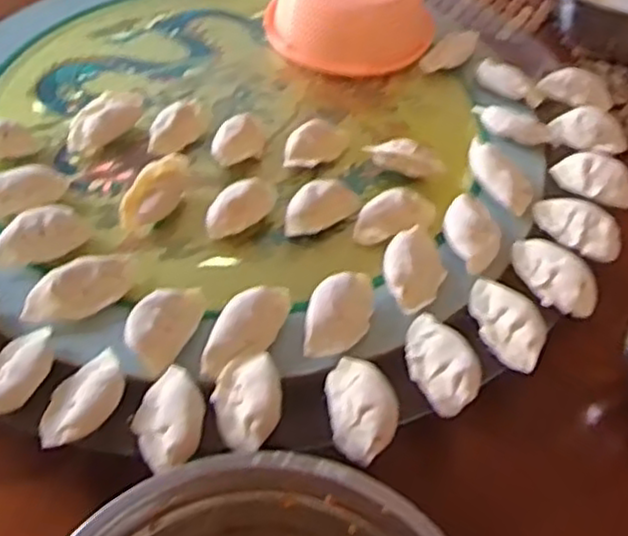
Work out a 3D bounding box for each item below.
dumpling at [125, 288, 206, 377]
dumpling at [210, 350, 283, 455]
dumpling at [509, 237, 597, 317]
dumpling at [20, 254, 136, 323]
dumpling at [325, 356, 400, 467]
[{"bbox_3d":[-0.102,0.036,0.484,0.037,0.017,0.066,22,52,15],"label":"dumpling"},{"bbox_3d":[-0.041,0.081,0.449,0.043,0.018,0.063,-8,50,-10],"label":"dumpling"},{"bbox_3d":[0.180,0.004,0.531,0.037,0.023,0.071,-15,52,-15],"label":"dumpling"},{"bbox_3d":[-0.164,0.013,0.503,0.082,0.024,0.033,-26,55,-23],"label":"dumpling"},{"bbox_3d":[0.030,0.086,0.454,0.039,0.024,0.067,-5,50,-8],"label":"dumpling"}]

